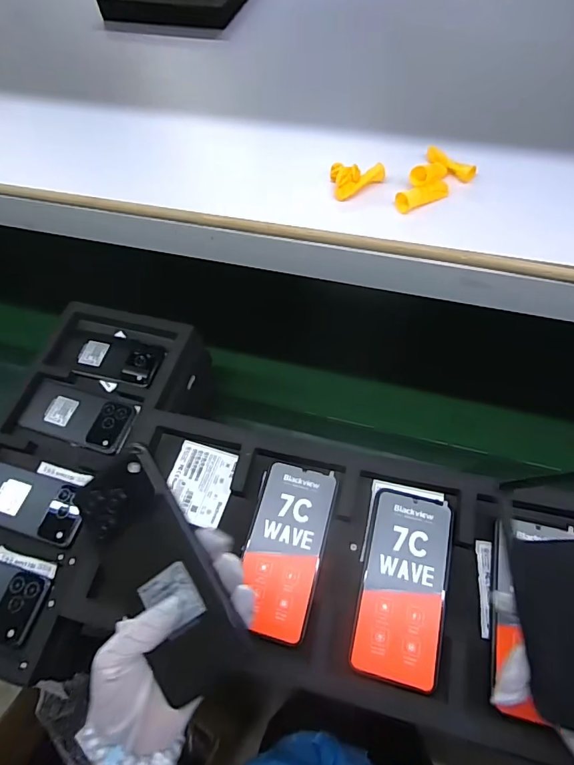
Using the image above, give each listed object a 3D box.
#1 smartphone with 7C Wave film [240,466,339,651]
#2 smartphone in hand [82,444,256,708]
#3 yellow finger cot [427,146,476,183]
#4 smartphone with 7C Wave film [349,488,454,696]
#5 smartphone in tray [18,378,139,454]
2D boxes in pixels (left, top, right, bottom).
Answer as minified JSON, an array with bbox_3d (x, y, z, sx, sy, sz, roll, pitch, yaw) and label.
[{"bbox_3d":[-0.002,0.161,0.442,0.074,0.011,0.158,12,61,10],"label":"smartphone with 7C Wave film"},{"bbox_3d":[-0.089,0.128,0.311,0.073,0.015,0.161,-38,74,11],"label":"smartphone in hand"},{"bbox_3d":[0.174,-0.233,0.478,0.012,0.015,0.062,-37,64,-16],"label":"yellow finger cot"},{"bbox_3d":[0.110,0.185,0.418,0.074,0.005,0.163,12,61,10],"label":"smartphone with 7C Wave film"},{"bbox_3d":[-0.300,0.046,0.639,0.174,0.012,0.079,15,62,12],"label":"smartphone in tray"}]

